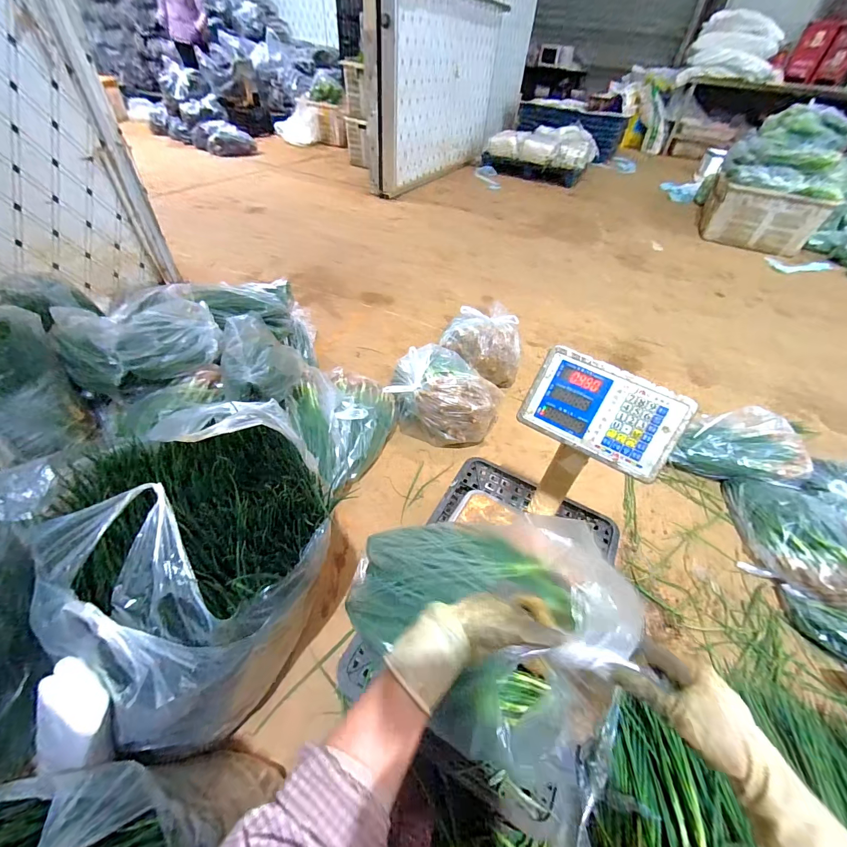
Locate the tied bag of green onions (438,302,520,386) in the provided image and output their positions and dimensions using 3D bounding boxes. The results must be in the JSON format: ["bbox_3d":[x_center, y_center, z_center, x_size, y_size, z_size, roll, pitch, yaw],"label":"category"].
[{"bbox_3d":[0.210,-0.303,1.360,0.279,0.151,0.289,6,48,0],"label":"tied bag of green onions"}]

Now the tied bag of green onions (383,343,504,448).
[{"bbox_3d":[0.053,-0.080,1.145,0.348,0.212,0.210,24,50,15],"label":"tied bag of green onions"}]

